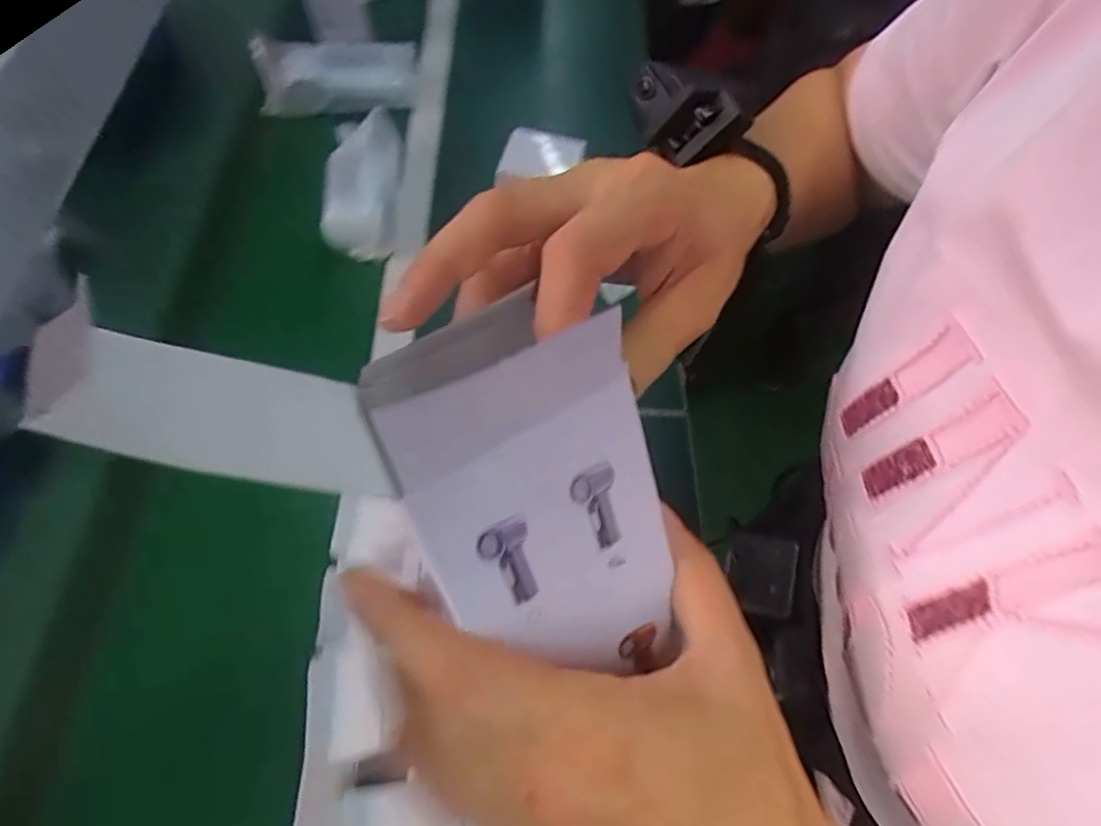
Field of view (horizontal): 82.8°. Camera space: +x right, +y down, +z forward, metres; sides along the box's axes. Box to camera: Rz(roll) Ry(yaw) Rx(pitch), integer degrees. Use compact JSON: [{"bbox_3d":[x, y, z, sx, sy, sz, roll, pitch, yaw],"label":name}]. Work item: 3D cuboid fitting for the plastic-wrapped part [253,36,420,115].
[{"bbox_3d":[-0.268,-0.452,0.840,0.237,0.092,0.066,-18,62,-32],"label":"plastic-wrapped part"}]

